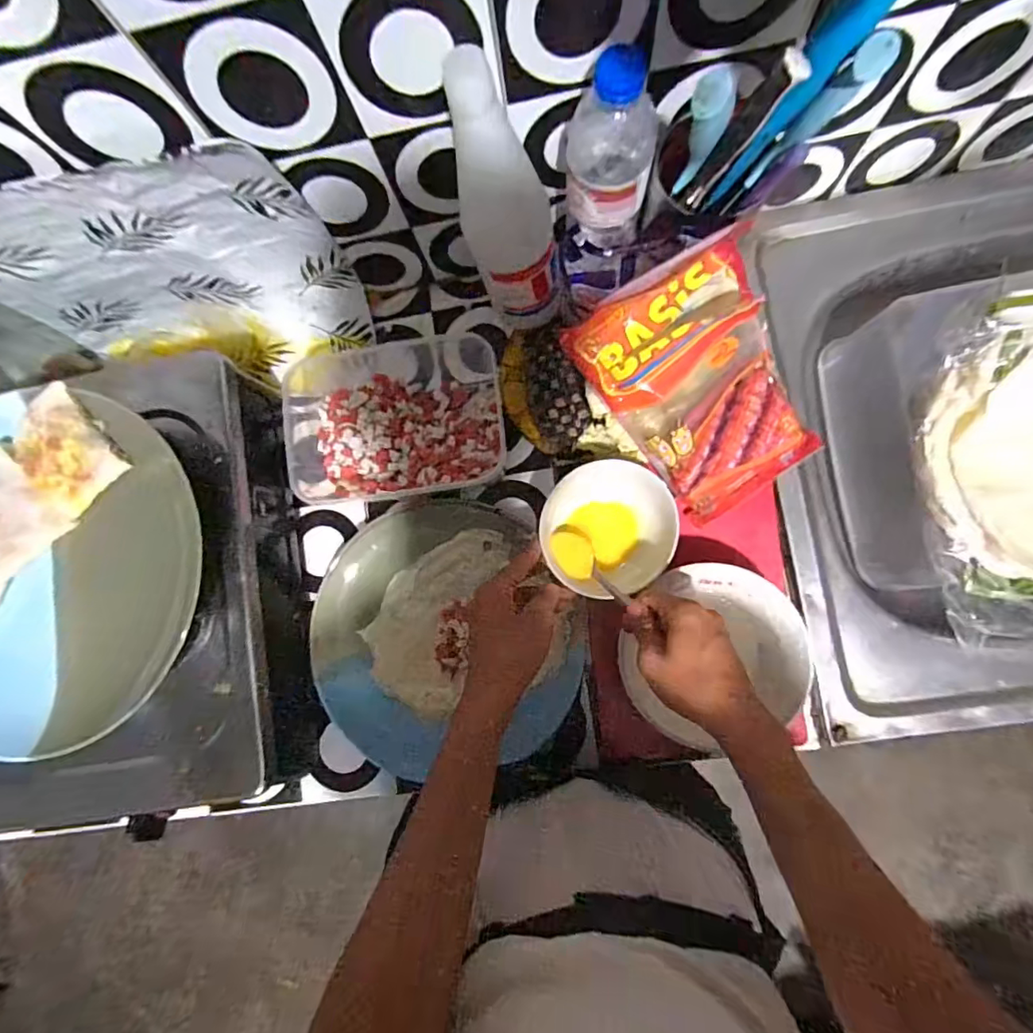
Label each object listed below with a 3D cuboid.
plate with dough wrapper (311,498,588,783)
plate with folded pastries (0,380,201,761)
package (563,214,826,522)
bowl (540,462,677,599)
[{"bbox_3d":[-0.073,0.107,0.506,0.249,0.031,0.247,-1,84,6],"label":"plate with dough wrapper"},{"bbox_3d":[-0.350,0.036,0.392,0.242,0.028,0.255,-1,84,6],"label":"plate with folded pastries"},{"bbox_3d":[0.155,-0.102,0.439,0.146,0.045,0.218,-32,114,6],"label":"package"},{"bbox_3d":[0.088,0.013,0.482,0.122,0.058,0.112,-1,84,6],"label":"bowl"}]

